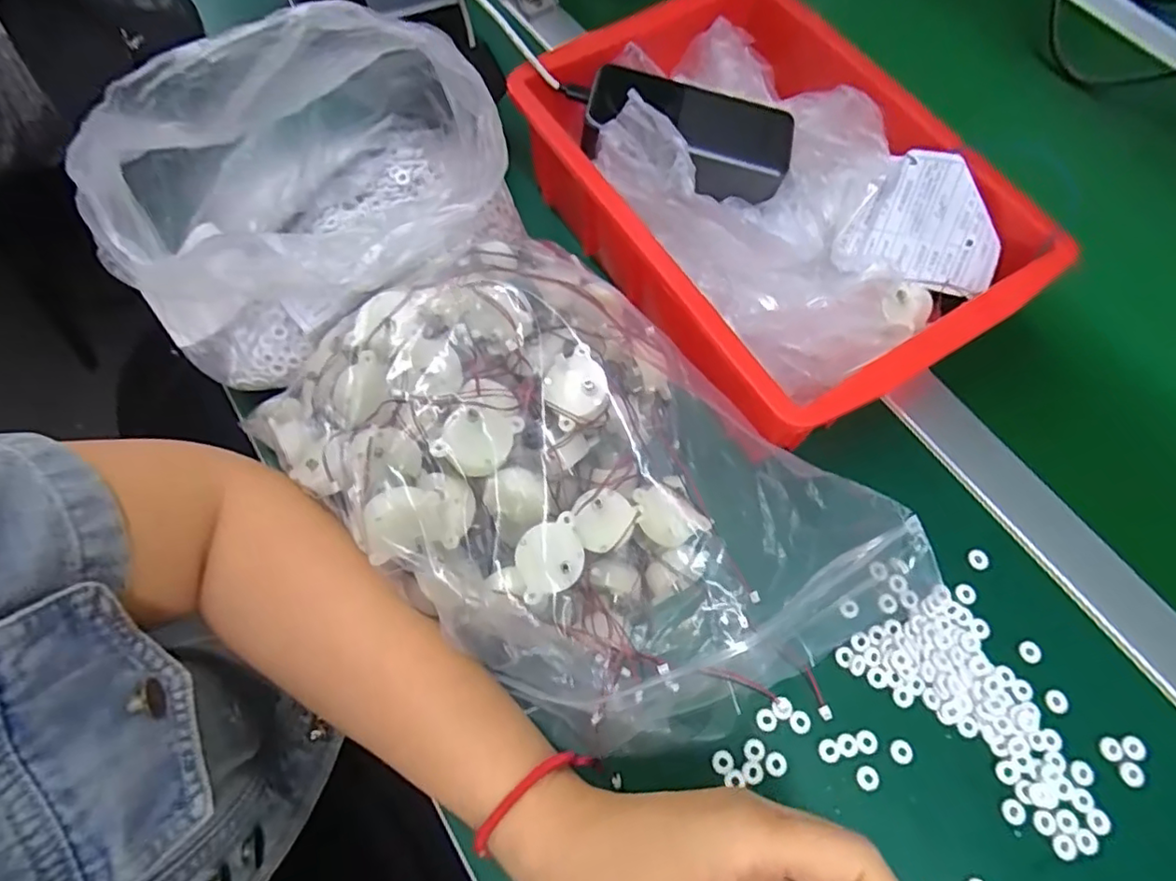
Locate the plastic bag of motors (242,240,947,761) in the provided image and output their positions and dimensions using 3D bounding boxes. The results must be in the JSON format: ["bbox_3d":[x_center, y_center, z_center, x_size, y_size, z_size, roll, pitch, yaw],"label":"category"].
[{"bbox_3d":[-0.007,0.022,0.312,0.321,0.118,0.189,40,72,17],"label":"plastic bag of motors"}]

